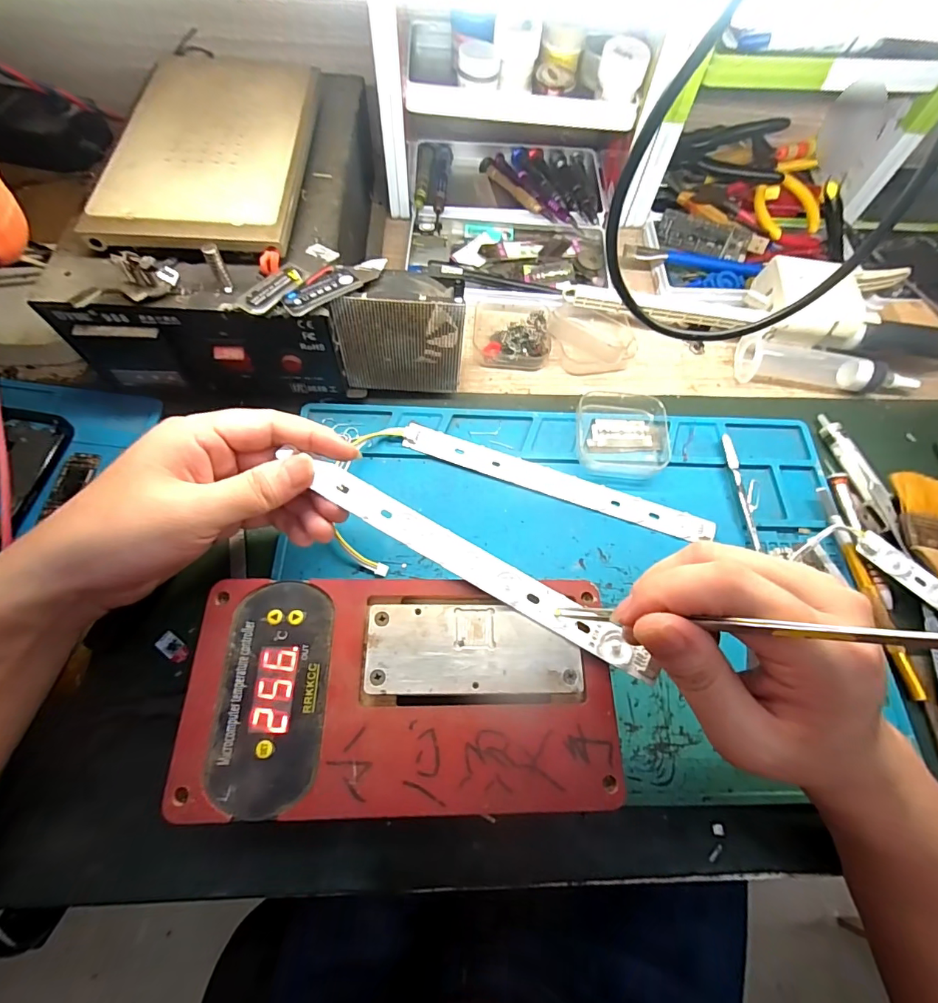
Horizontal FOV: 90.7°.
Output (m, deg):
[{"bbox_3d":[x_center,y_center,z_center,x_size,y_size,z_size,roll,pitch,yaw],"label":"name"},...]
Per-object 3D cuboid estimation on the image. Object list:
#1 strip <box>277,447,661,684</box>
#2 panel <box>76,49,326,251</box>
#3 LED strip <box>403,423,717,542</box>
[{"bbox_3d":[0.005,0.032,0.231,0.189,0.007,0.015,30,69,8],"label":"strip"},{"bbox_3d":[-0.164,-0.225,0.300,0.110,0.022,0.195,0,66,-2],"label":"panel"},{"bbox_3d":[0.060,-0.014,0.319,0.215,0.008,0.020,18,67,5],"label":"LED strip"}]

